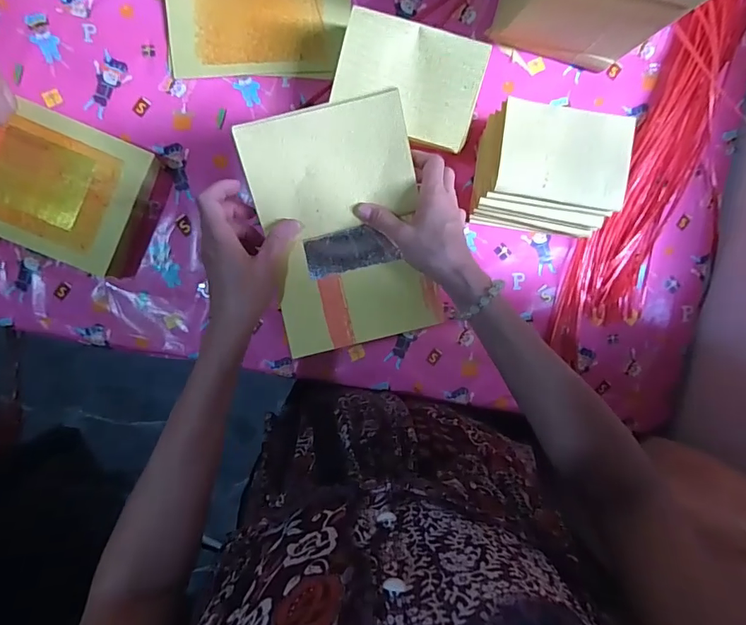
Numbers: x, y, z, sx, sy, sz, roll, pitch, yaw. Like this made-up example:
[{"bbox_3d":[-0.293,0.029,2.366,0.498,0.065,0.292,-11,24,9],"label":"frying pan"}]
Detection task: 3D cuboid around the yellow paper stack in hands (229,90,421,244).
[{"bbox_3d":[-0.040,-0.137,0.438,0.152,0.010,0.114,-15,109,0],"label":"yellow paper stack in hands"}]

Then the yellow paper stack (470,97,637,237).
[{"bbox_3d":[0.216,-0.174,0.576,0.162,0.094,0.129,8,93,-4],"label":"yellow paper stack"}]

